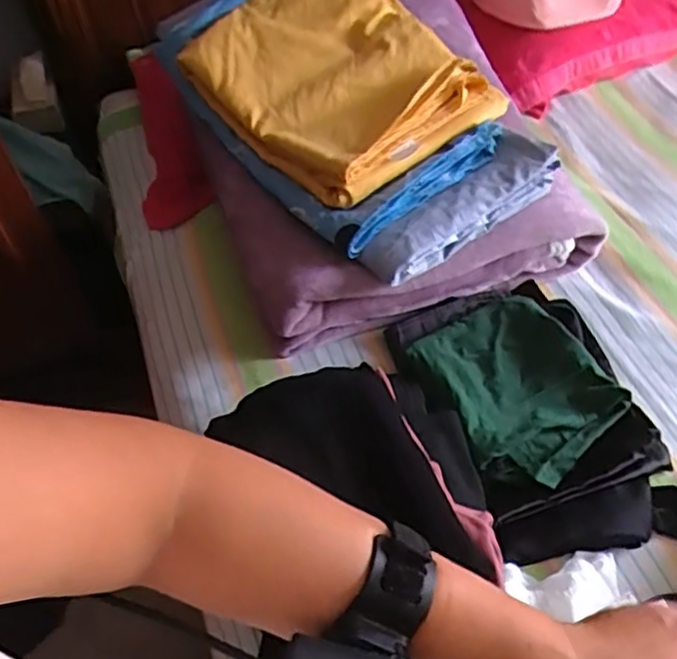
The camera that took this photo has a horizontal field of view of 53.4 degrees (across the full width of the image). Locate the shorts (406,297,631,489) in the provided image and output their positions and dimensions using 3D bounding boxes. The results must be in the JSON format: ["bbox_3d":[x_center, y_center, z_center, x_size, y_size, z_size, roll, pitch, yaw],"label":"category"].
[{"bbox_3d":[0.222,0.065,0.845,0.193,0.030,0.239,-23,54,-13],"label":"shorts"}]

